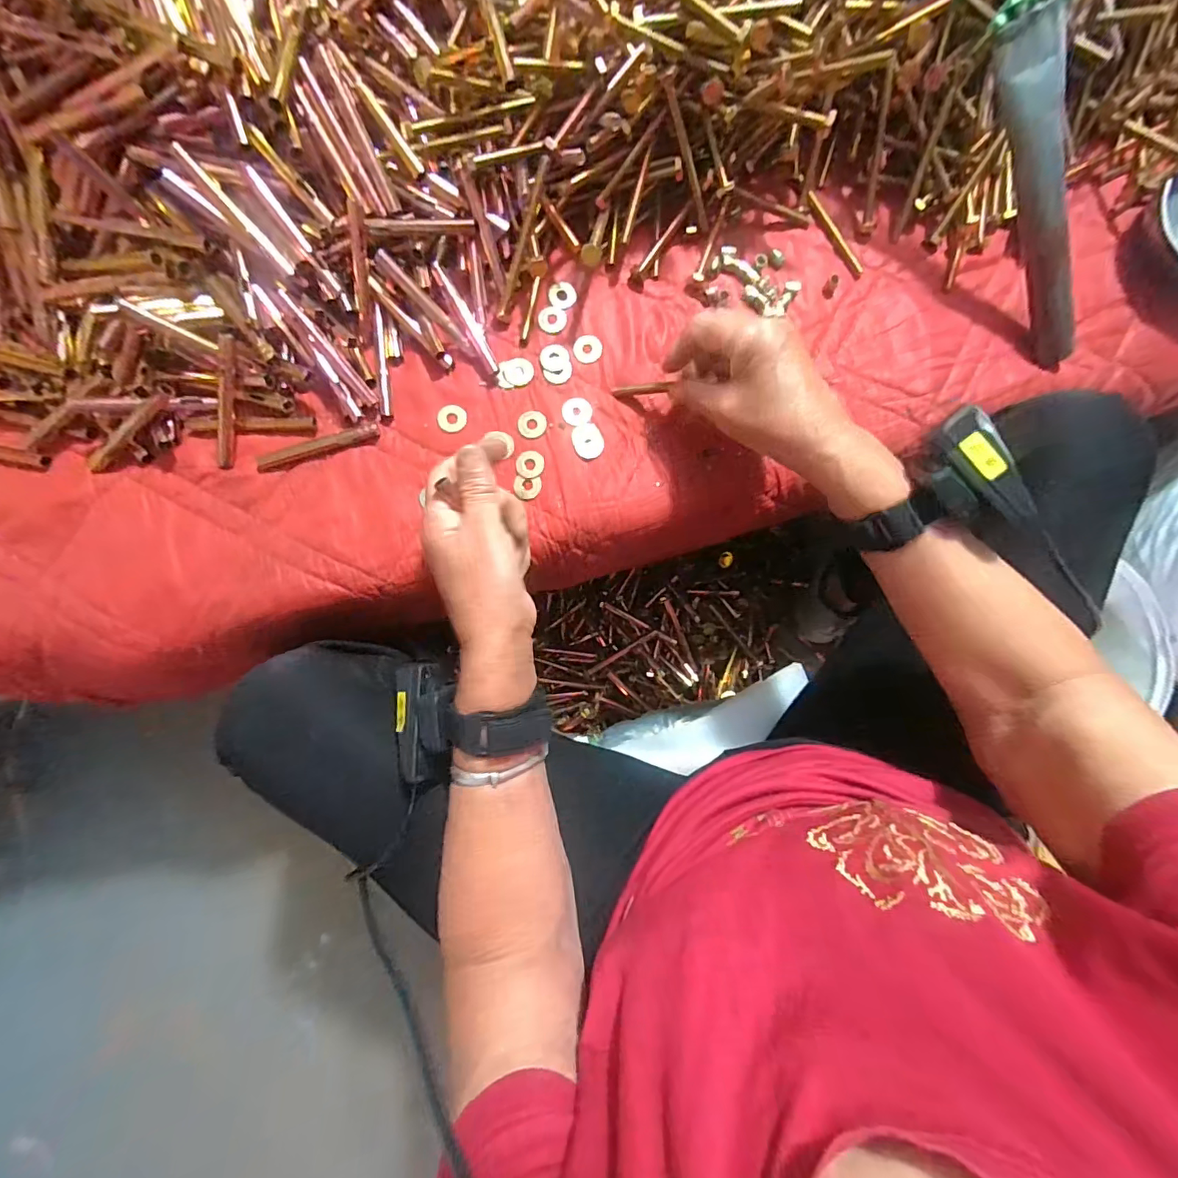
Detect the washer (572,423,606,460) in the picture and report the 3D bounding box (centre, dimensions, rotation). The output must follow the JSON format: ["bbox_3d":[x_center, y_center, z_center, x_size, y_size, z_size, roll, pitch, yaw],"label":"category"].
[{"bbox_3d":[0.000,-0.114,0.385,0.023,0.004,0.027,-13,86,-4],"label":"washer"}]

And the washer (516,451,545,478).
[{"bbox_3d":[-0.045,-0.095,0.382,0.021,0.004,0.021,0,85,-3],"label":"washer"}]

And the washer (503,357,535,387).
[{"bbox_3d":[-0.055,-0.169,0.390,0.022,0.005,0.022,0,85,-3],"label":"washer"}]

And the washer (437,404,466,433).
[{"bbox_3d":[-0.105,-0.132,0.384,0.022,0.004,0.020,0,85,-3],"label":"washer"}]

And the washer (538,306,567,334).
[{"bbox_3d":[-0.029,-0.213,0.396,0.022,0.004,0.021,0,86,-2],"label":"washer"}]

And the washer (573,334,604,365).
[{"bbox_3d":[-0.001,-0.189,0.393,0.023,0.004,0.023,0,85,-3],"label":"washer"}]

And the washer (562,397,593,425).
[{"bbox_3d":[-0.009,-0.138,0.388,0.023,0.004,0.023,0,85,-3],"label":"washer"}]

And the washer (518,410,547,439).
[{"bbox_3d":[-0.044,-0.127,0.386,0.022,0.004,0.021,0,85,-3],"label":"washer"}]

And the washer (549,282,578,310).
[{"bbox_3d":[-0.021,-0.235,0.397,0.022,0.004,0.023,0,85,-3],"label":"washer"}]

